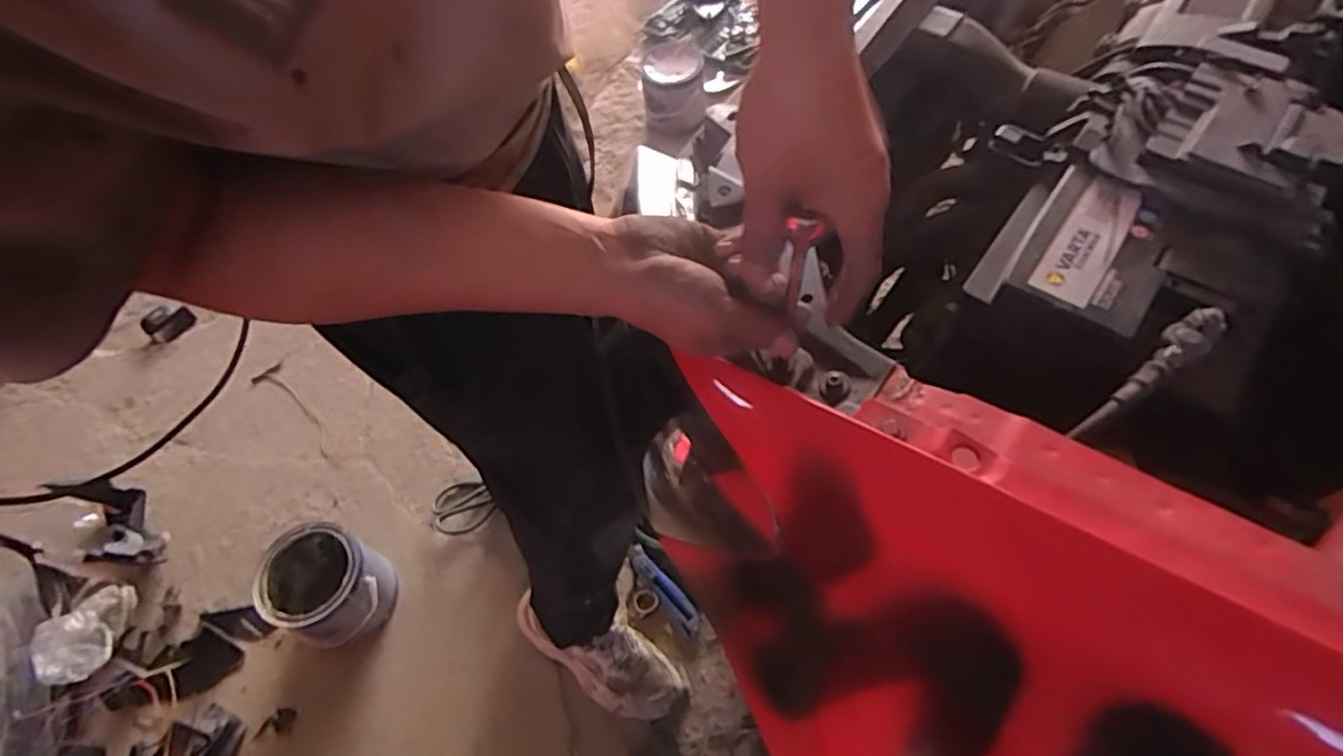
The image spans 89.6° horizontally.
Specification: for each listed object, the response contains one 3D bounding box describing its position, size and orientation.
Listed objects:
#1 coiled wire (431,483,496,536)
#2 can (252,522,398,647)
[{"bbox_3d":[-0.366,0.228,1.186,0.107,0.036,0.083,-20,60,-8],"label":"coiled wire"},{"bbox_3d":[-0.538,0.330,1.075,0.175,0.161,0.155,20,62,14],"label":"can"}]

